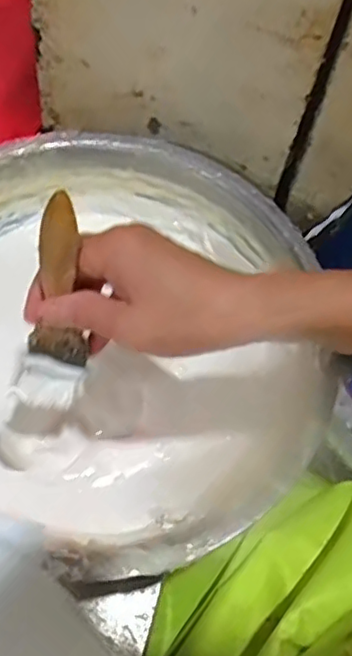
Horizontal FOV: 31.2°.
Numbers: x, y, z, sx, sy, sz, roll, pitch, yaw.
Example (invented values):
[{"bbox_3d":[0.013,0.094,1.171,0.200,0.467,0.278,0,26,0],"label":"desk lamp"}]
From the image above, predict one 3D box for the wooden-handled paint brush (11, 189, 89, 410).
[{"bbox_3d":[-0.068,-0.009,0.350,0.036,0.140,0.018,19,40,7],"label":"wooden-handled paint brush"}]

